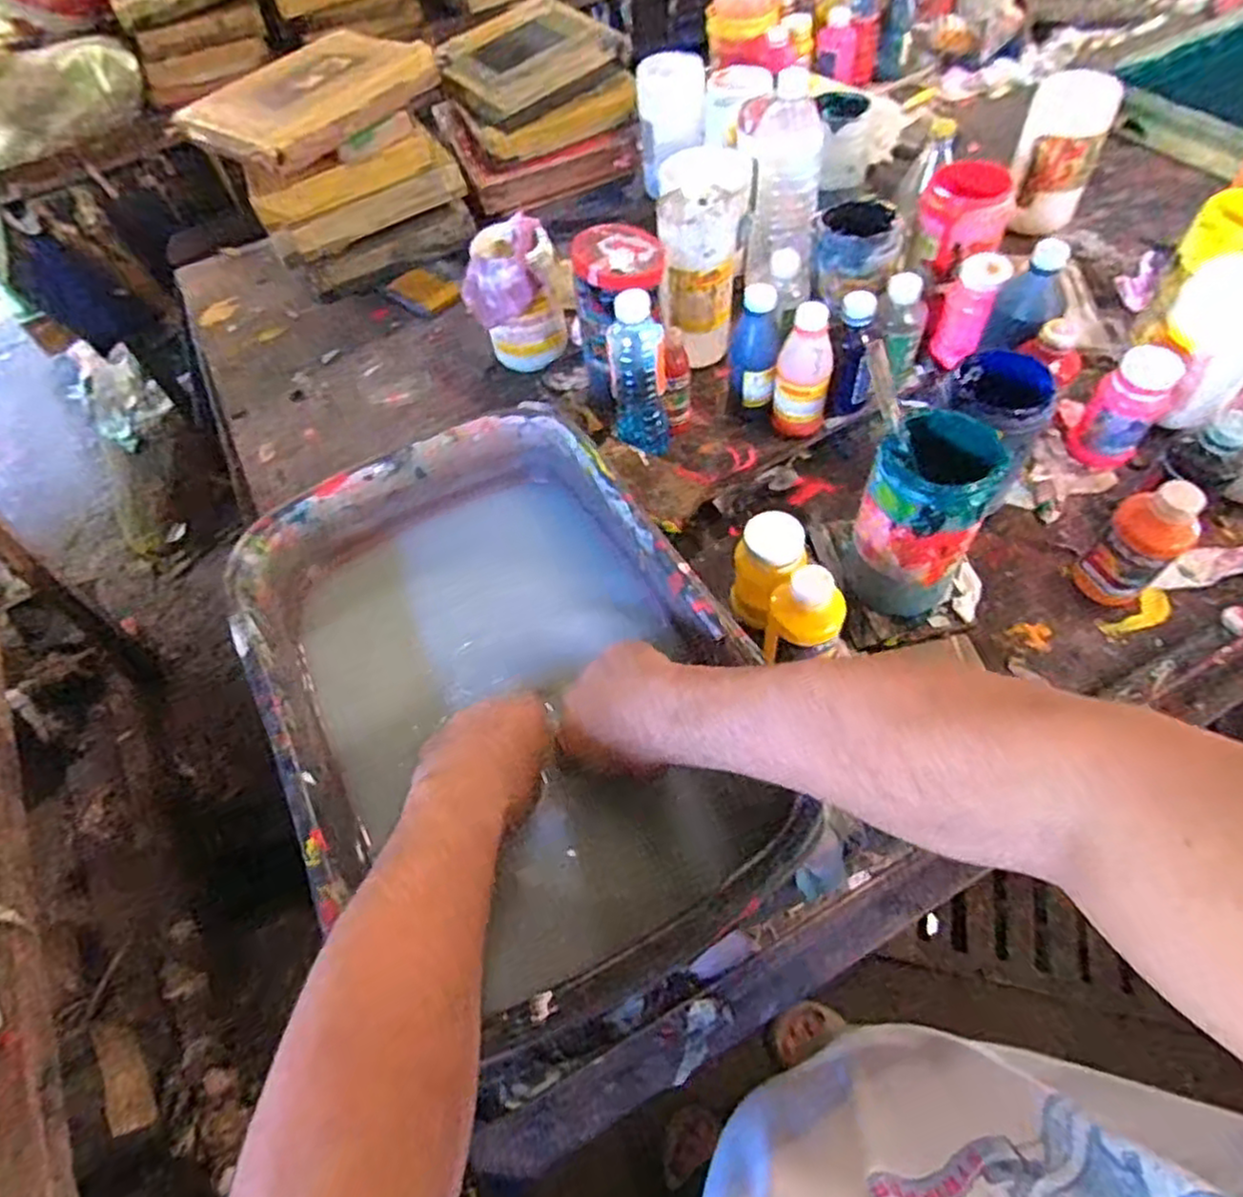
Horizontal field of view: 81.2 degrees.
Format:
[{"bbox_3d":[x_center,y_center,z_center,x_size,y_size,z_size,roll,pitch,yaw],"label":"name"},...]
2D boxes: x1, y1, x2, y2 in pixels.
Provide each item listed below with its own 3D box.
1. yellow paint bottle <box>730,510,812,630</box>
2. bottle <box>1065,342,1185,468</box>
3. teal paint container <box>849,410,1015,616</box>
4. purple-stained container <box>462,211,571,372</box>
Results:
[{"bbox_3d":[0.132,-0.025,0.639,0.068,0.098,0.053,-35,61,-17],"label":"yellow paint bottle"},{"bbox_3d":[0.499,-0.189,0.719,0.061,0.107,0.057,32,65,22],"label":"bottle"},{"bbox_3d":[0.252,-0.065,0.617,0.089,0.182,0.091,25,63,19],"label":"teal paint container"},{"bbox_3d":[-0.130,-0.359,0.872,0.110,0.139,0.105,-14,57,-4],"label":"purple-stained container"}]

